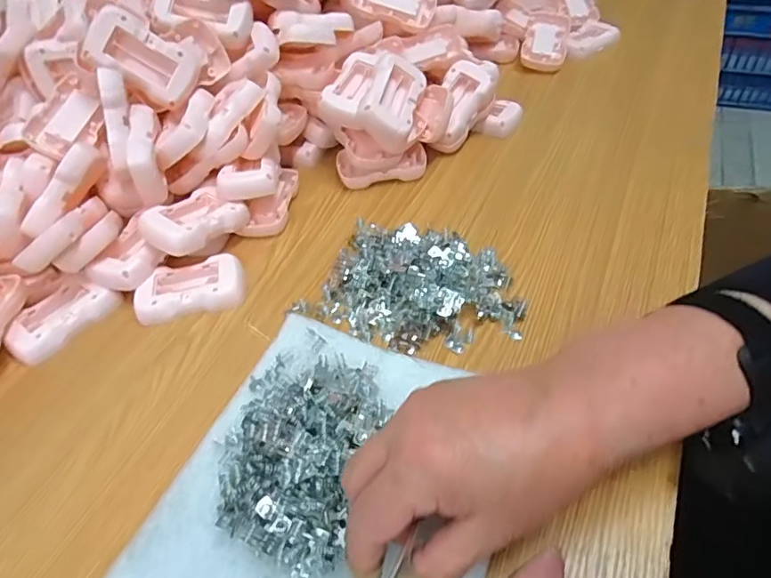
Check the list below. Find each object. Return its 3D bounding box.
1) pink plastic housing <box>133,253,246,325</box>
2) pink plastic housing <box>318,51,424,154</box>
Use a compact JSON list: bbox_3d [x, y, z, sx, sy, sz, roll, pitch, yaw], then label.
[{"bbox_3d":[-0.161,0.001,0.419,0.083,0.019,0.049,-13,46,-5],"label":"pink plastic housing"},{"bbox_3d":[-0.009,-0.186,0.487,0.088,0.045,0.088,20,64,5],"label":"pink plastic housing"}]

